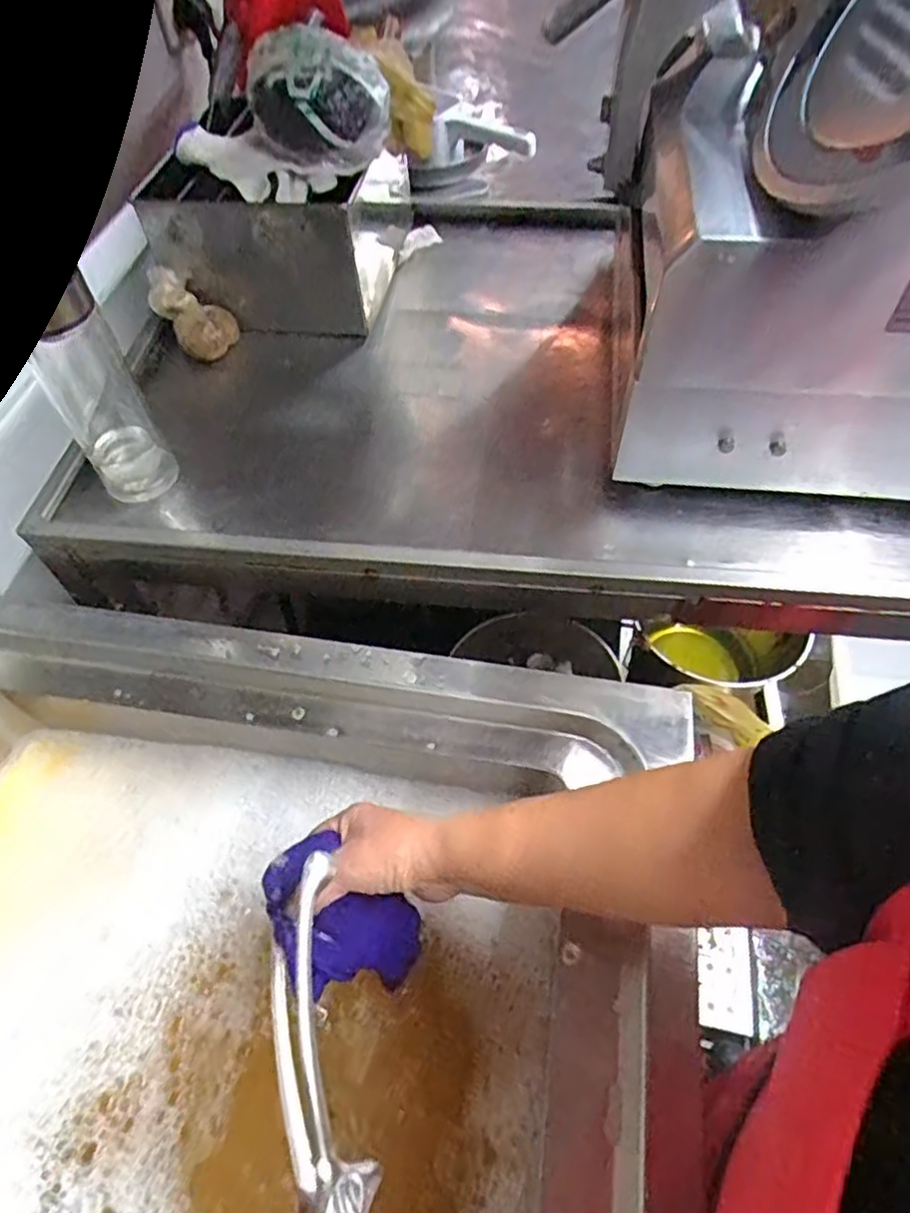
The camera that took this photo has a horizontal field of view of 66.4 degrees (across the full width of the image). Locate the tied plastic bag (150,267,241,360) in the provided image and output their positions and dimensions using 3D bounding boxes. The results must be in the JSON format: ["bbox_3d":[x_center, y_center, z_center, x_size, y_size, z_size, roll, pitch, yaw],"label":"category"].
[{"bbox_3d":[-0.273,-0.303,0.730,0.077,0.083,0.051,15,57,13],"label":"tied plastic bag"}]

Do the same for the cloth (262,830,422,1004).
[{"bbox_3d":[-0.079,0.215,0.468,0.097,0.076,0.078,27,61,20],"label":"cloth"}]

